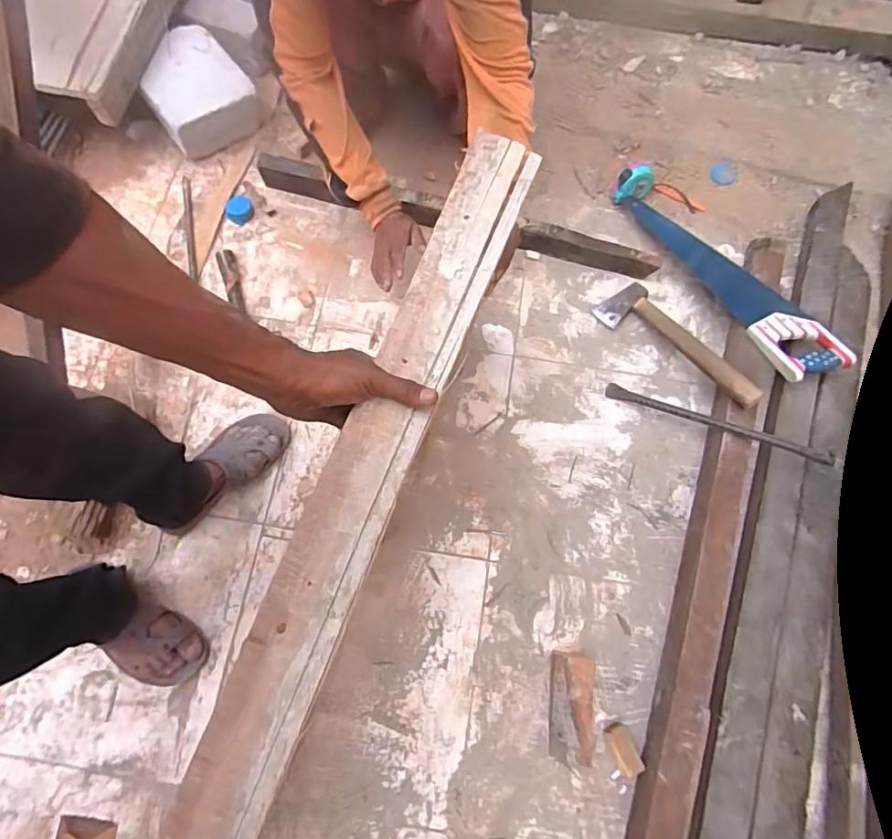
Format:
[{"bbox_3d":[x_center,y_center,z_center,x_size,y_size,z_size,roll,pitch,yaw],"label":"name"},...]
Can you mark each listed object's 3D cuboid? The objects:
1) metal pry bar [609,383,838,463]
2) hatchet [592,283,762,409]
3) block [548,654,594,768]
[{"bbox_3d":[0.486,0.004,0.928,0.387,0.032,0.026,20,73,19],"label":"metal pry bar"},{"bbox_3d":[0.441,-0.143,0.971,0.106,0.032,0.339,-37,62,-11],"label":"hatchet"},{"bbox_3d":[0.194,0.450,0.793,0.065,0.045,0.150,8,73,2],"label":"block"}]

